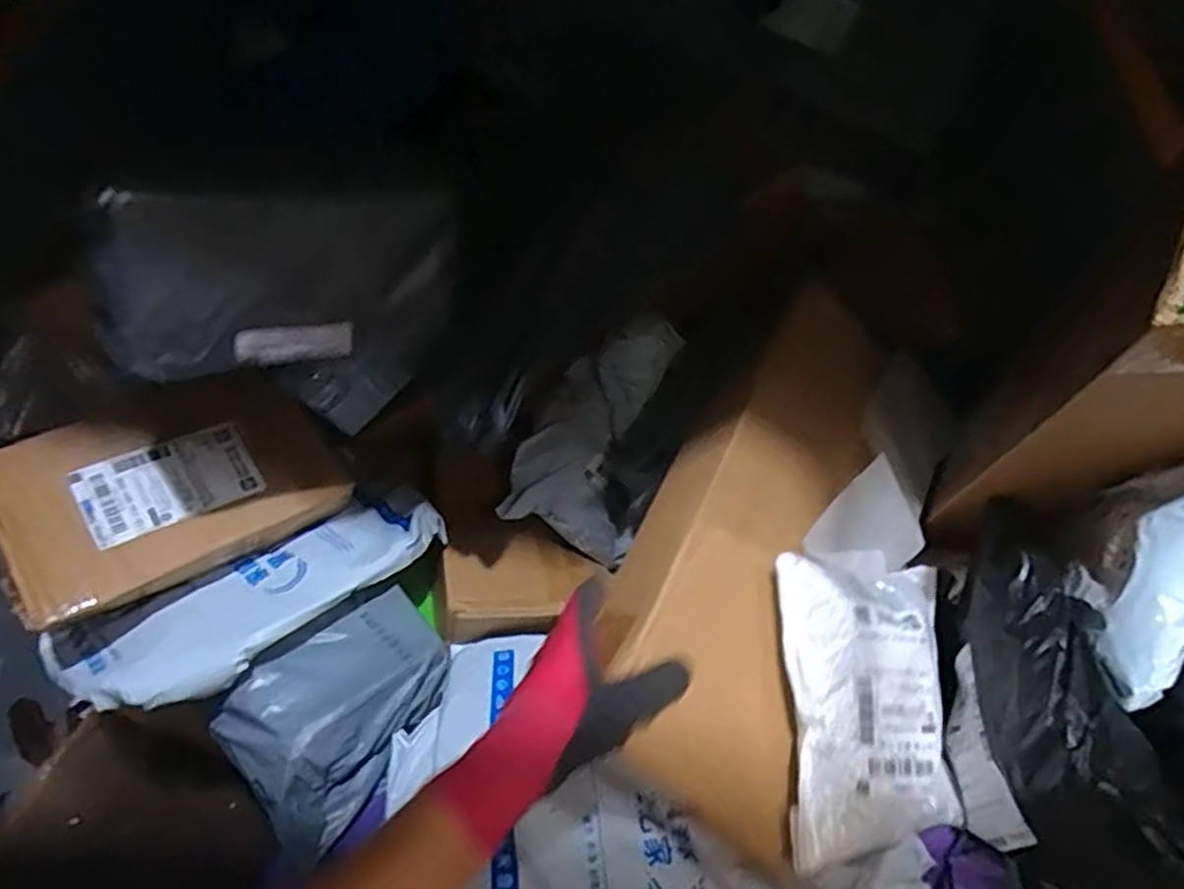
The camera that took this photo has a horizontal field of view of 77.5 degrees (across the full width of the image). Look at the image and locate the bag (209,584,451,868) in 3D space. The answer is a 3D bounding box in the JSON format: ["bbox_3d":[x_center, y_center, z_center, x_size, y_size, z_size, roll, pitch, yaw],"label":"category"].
[{"bbox_3d":[-0.206,0.226,0.622,0.101,0.110,0.171,24,36,34],"label":"bag"}]

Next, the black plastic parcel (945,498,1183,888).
[{"bbox_3d":[0.299,0.184,0.485,0.082,0.139,0.246,6,30,8],"label":"black plastic parcel"}]

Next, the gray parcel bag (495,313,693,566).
[{"bbox_3d":[0.010,-0.017,0.727,0.132,0.238,0.075,23,-5,32],"label":"gray parcel bag"}]

